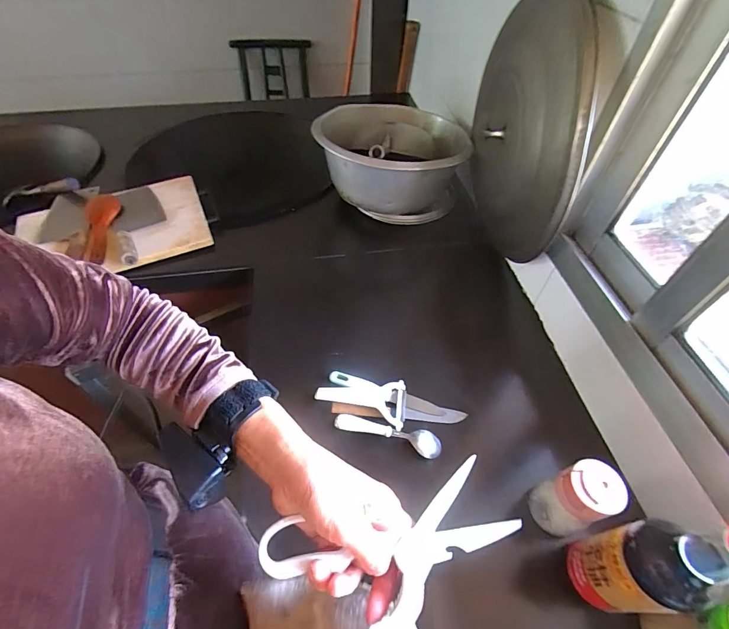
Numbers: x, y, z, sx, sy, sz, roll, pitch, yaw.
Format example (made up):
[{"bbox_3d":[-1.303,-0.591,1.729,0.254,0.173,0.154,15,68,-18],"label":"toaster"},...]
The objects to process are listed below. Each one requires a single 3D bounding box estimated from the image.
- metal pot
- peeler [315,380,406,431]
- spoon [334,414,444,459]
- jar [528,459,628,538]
[{"bbox_3d":[0.062,-0.353,0.842,0.315,0.160,0.288,0,52,0],"label":"metal pot"},{"bbox_3d":[-0.003,0.121,0.558,0.133,0.009,0.069,10,52,8],"label":"peeler"},{"bbox_3d":[0.032,0.169,0.524,0.151,0.016,0.033,10,52,8],"label":"spoon"},{"bbox_3d":[0.237,0.210,0.421,0.052,0.125,0.054,0,52,0],"label":"jar"}]

